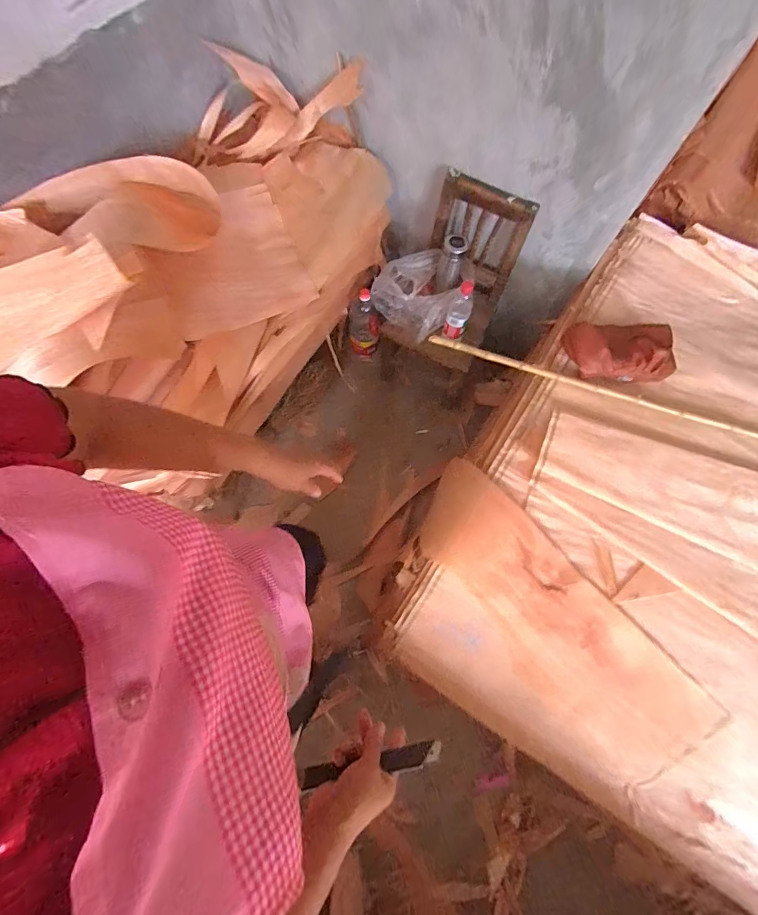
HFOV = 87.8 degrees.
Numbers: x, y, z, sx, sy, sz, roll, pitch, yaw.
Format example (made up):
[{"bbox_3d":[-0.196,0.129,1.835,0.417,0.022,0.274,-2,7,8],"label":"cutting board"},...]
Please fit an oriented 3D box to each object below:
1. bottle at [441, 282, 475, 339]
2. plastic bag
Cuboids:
[{"bbox_3d":[0.232,-0.419,1.156,0.065,0.176,0.073,18,70,4],"label":"bottle"},{"bbox_3d":[0.117,-0.515,1.231,0.245,0.138,0.201,26,71,7],"label":"plastic bag"}]

